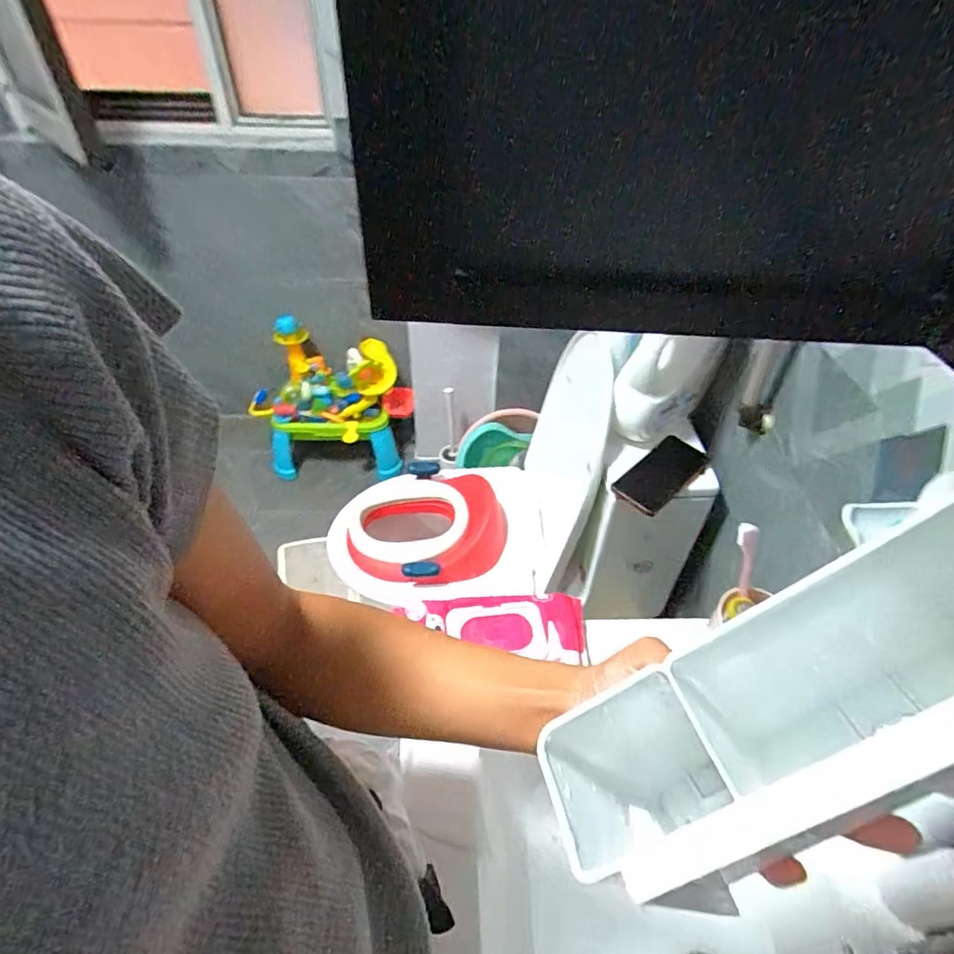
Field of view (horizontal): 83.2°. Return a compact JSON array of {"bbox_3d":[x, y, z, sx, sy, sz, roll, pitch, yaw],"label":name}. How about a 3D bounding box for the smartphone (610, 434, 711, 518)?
[{"bbox_3d":[0.282,-0.004,0.820,0.158,0.016,0.077,-36,61,-21],"label":"smartphone"}]

